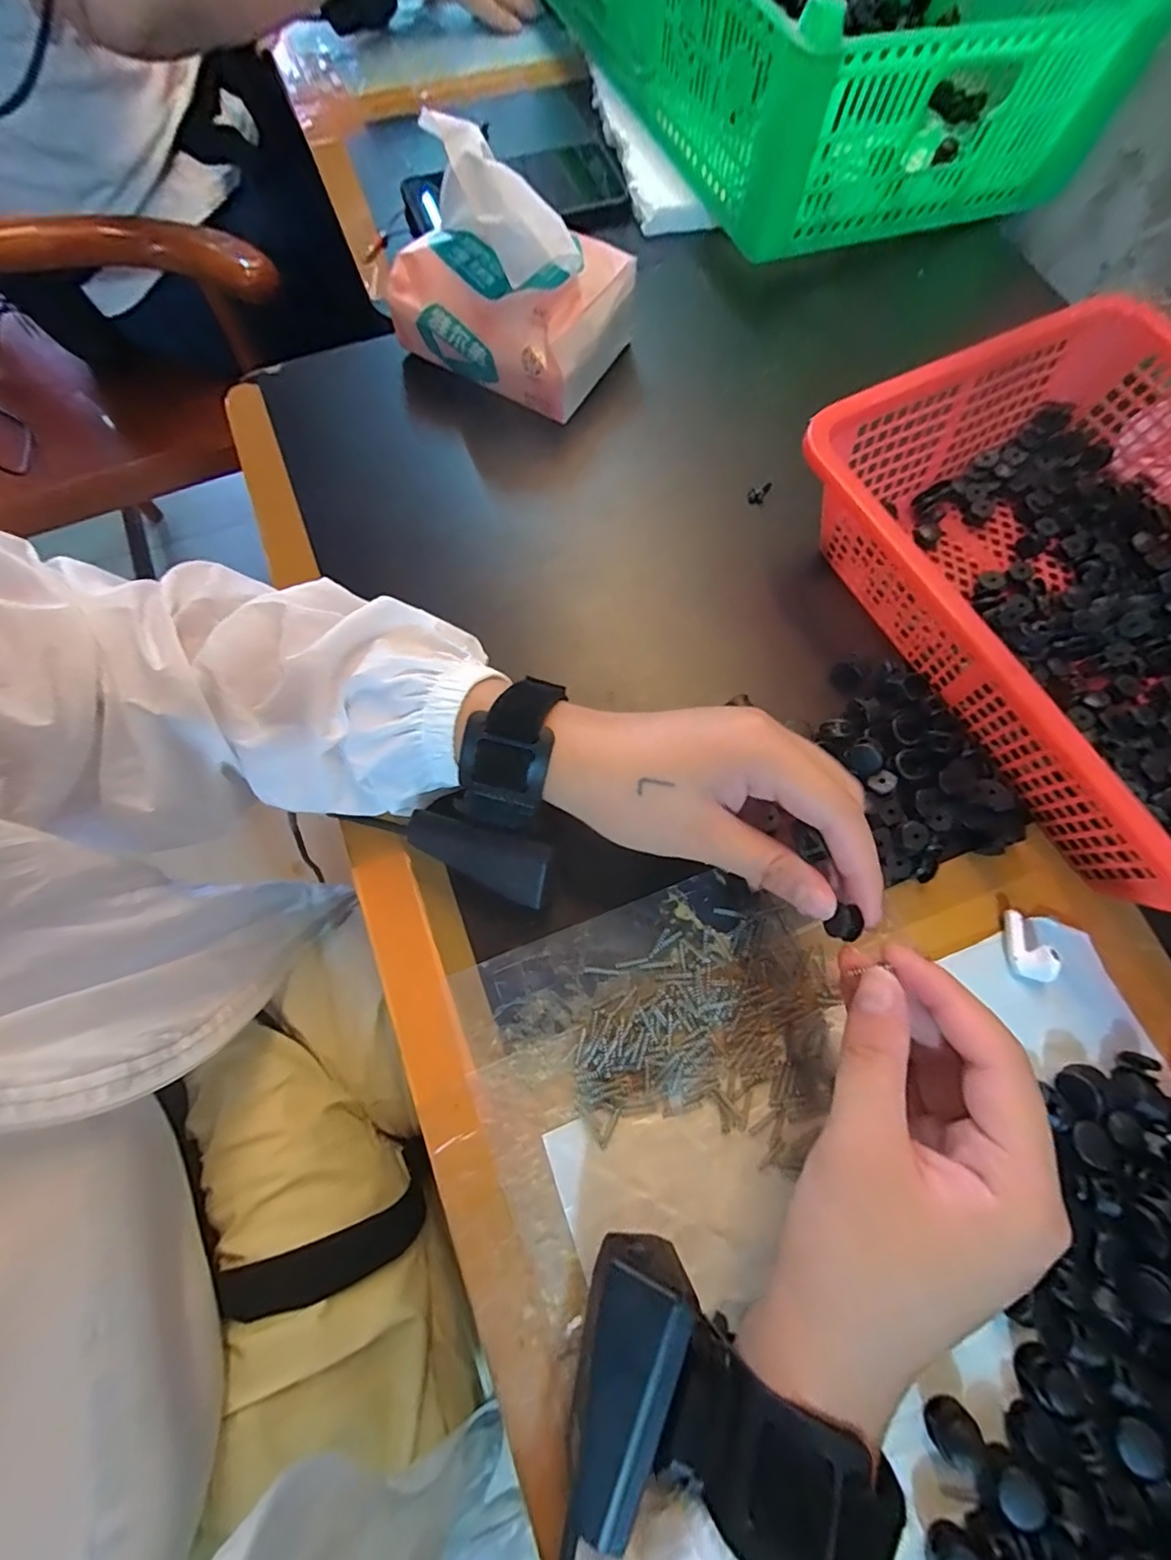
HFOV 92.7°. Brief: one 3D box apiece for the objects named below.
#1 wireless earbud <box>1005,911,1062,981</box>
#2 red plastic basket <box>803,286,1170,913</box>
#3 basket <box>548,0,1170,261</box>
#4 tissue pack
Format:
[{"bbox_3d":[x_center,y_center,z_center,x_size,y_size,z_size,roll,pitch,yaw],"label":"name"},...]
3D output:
[{"bbox_3d":[0.208,0.078,0.262,0.015,0.014,0.031,0,72,0],"label":"wireless earbud"},{"bbox_3d":[0.275,-0.093,0.287,0.208,0.071,0.290,-27,74,-9],"label":"red plastic basket"},{"bbox_3d":[0.161,-0.651,0.451,0.303,0.104,0.496,-24,73,-8],"label":"basket"},{"bbox_3d":[-0.049,-0.317,0.355,0.136,0.111,0.093,28,74,9],"label":"tissue pack"}]

